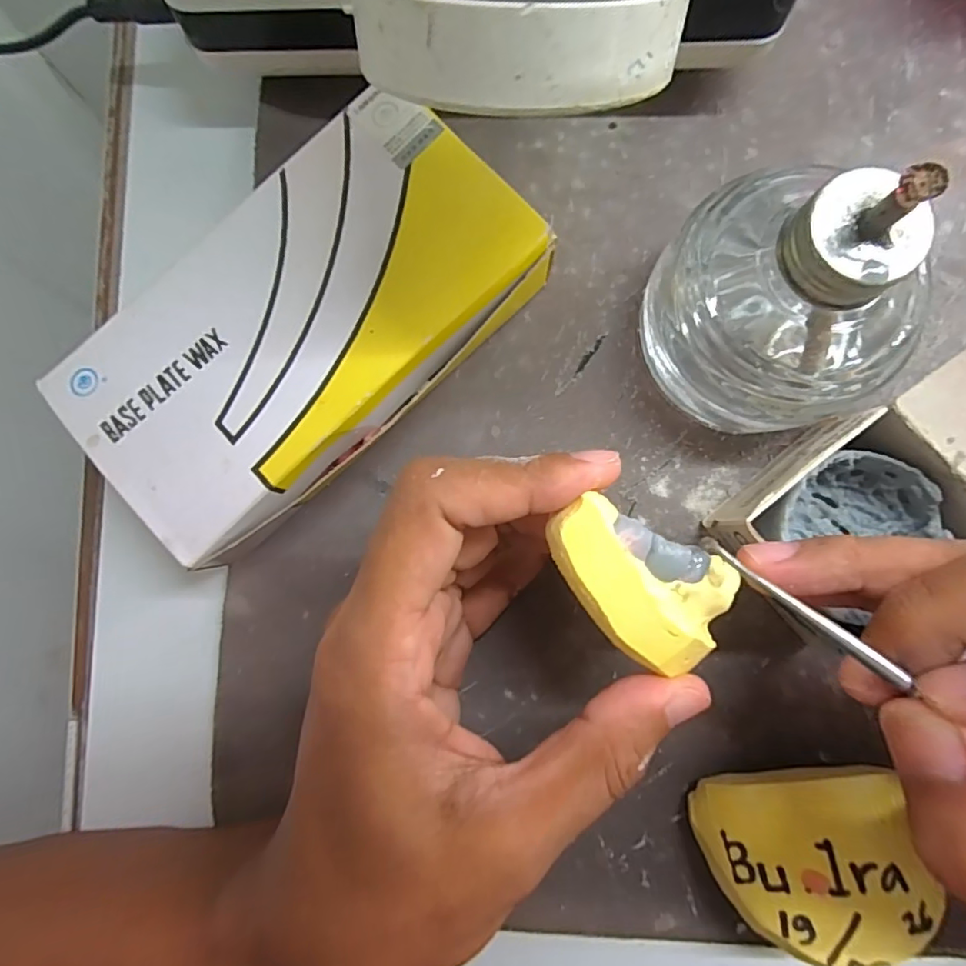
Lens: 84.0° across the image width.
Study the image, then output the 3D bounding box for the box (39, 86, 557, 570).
[{"bbox_3d":[-0.056,-0.049,0.180,0.147,0.035,0.085,-40,85,-1],"label":"box"}]

